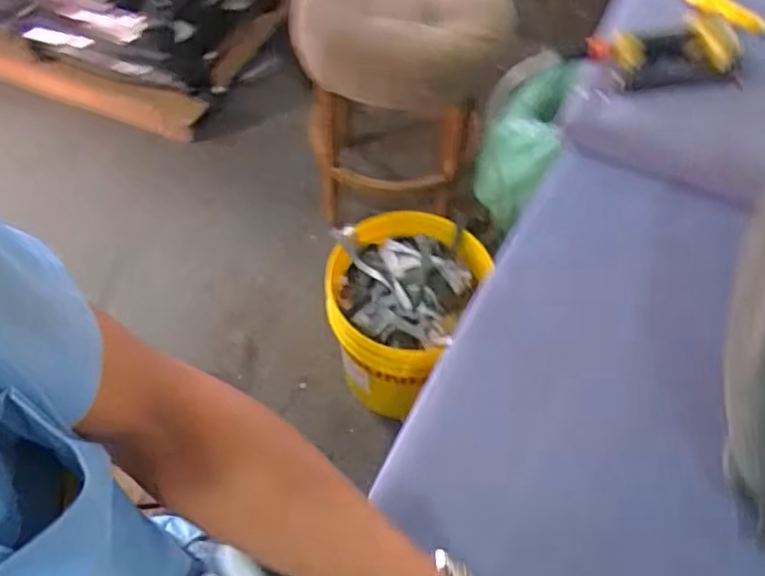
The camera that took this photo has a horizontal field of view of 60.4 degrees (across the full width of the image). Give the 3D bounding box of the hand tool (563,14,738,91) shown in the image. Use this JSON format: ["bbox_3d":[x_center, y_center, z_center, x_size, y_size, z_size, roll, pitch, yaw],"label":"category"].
[{"bbox_3d":[0.400,-0.334,0.955,0.230,0.062,0.095,-6,57,-6],"label":"hand tool"}]

